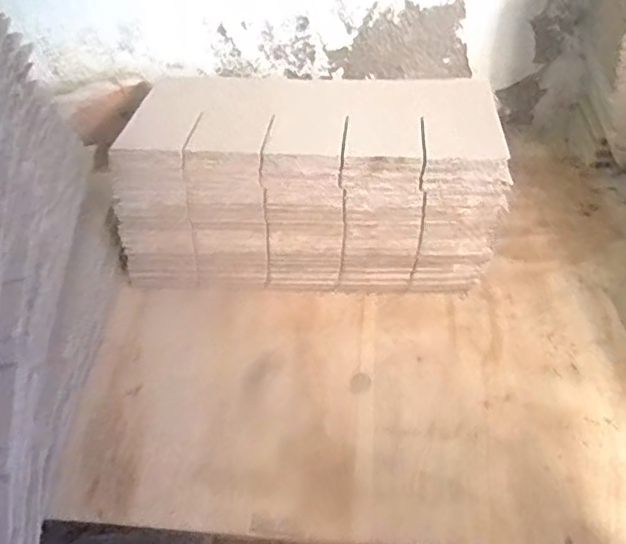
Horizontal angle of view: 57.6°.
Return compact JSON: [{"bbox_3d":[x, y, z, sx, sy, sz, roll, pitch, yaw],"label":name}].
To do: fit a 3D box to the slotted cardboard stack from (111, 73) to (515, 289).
[{"bbox_3d":[-0.005,-0.118,0.781,0.467,0.198,0.211,1,47,3],"label":"slotted cardboard stack"}]

